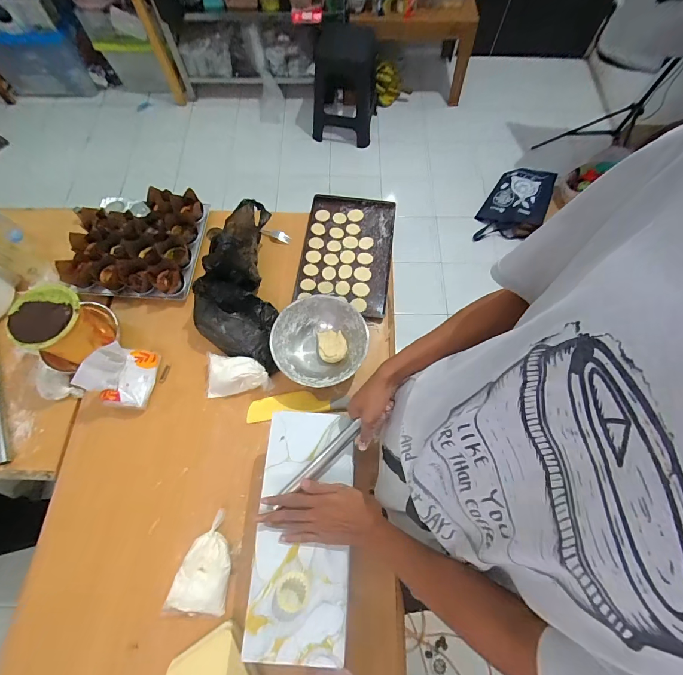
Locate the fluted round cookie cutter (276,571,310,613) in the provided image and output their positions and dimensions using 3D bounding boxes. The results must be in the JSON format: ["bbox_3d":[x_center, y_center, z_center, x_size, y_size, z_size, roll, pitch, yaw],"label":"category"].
[{"bbox_3d":[-0.076,0.396,0.536,0.048,0.024,0.049,0,69,-1],"label":"fluted round cookie cutter"}]

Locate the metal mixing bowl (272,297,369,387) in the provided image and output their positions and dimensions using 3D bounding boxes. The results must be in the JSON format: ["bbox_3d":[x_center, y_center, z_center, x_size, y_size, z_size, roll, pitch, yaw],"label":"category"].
[{"bbox_3d":[-0.049,0.012,0.808,0.221,0.072,0.205,-20,70,-8],"label":"metal mixing bowl"}]

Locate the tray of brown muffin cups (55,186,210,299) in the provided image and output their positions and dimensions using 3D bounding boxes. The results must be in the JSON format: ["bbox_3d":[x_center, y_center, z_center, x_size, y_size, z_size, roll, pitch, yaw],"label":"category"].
[{"bbox_3d":[-0.544,-0.255,0.894,0.313,0.091,0.288,6,69,1],"label":"tray of brown muffin cups"}]

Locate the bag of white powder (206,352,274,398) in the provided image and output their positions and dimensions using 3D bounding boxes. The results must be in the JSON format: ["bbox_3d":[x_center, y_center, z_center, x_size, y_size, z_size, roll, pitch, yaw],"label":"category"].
[{"bbox_3d":[-0.236,0.092,0.789,0.154,0.056,0.092,6,69,1],"label":"bag of white powder"}]

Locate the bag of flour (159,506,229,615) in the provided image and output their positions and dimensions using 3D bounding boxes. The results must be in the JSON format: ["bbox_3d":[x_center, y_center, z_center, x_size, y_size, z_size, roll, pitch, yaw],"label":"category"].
[{"bbox_3d":[-0.269,0.439,0.673,0.105,0.047,0.173,5,69,1],"label":"bag of flour"}]

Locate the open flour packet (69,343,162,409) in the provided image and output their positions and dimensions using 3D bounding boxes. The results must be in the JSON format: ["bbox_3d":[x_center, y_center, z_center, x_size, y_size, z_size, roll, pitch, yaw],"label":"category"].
[{"bbox_3d":[-0.479,0.080,0.749,0.092,0.133,0.132,10,69,3],"label":"open flour packet"}]

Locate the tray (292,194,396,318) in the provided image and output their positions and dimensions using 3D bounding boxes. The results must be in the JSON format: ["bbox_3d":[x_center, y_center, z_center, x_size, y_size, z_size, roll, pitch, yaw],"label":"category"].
[{"bbox_3d":[0.016,-0.237,0.940,0.242,0.026,0.353,9,69,3],"label":"tray"}]

